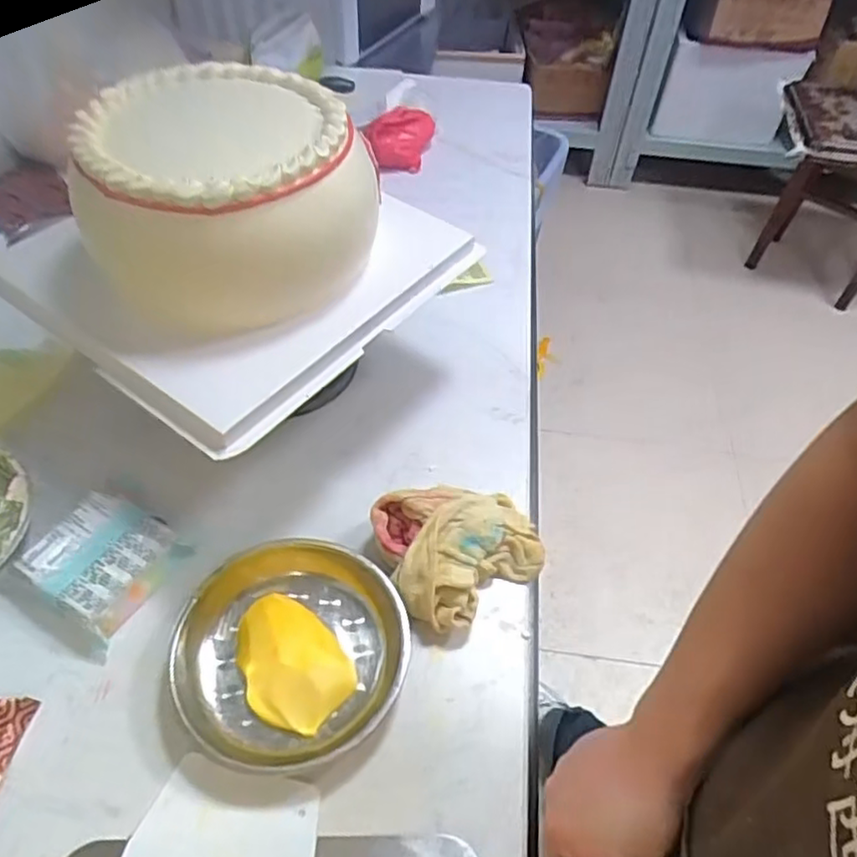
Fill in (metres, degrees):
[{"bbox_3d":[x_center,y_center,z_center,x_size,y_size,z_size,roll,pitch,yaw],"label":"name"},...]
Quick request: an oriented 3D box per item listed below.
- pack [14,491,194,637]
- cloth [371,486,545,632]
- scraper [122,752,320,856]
[{"bbox_3d":[-0.287,0.113,0.593,0.108,0.032,0.103,27,55,17],"label":"pack"},{"bbox_3d":[0.032,0.103,0.604,0.146,0.051,0.133,-18,54,-17],"label":"cloth"},{"bbox_3d":[-0.143,0.292,0.473,0.128,0.006,0.090,11,53,5],"label":"scraper"}]

